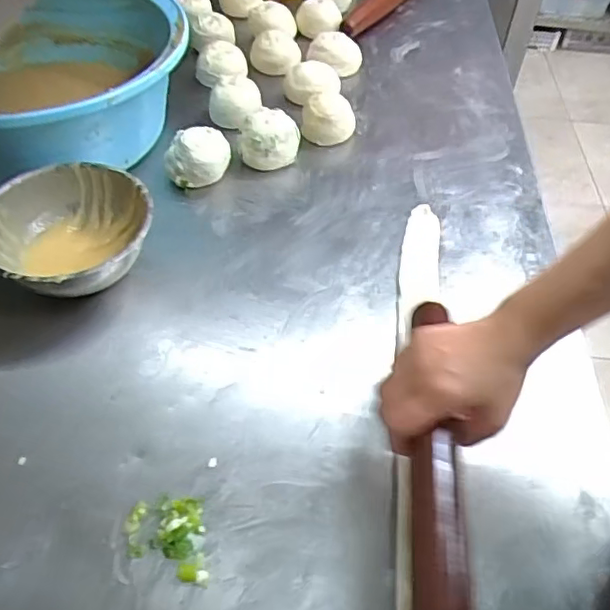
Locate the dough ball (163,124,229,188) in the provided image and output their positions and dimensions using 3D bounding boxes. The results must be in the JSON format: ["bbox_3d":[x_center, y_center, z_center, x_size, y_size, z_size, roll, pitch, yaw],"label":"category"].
[{"bbox_3d":[-0.130,-0.181,0.717,0.076,0.063,0.065,0,50,-2],"label":"dough ball"}]

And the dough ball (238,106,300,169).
[{"bbox_3d":[-0.045,-0.211,0.745,0.076,0.056,0.066,-3,50,-5],"label":"dough ball"}]

